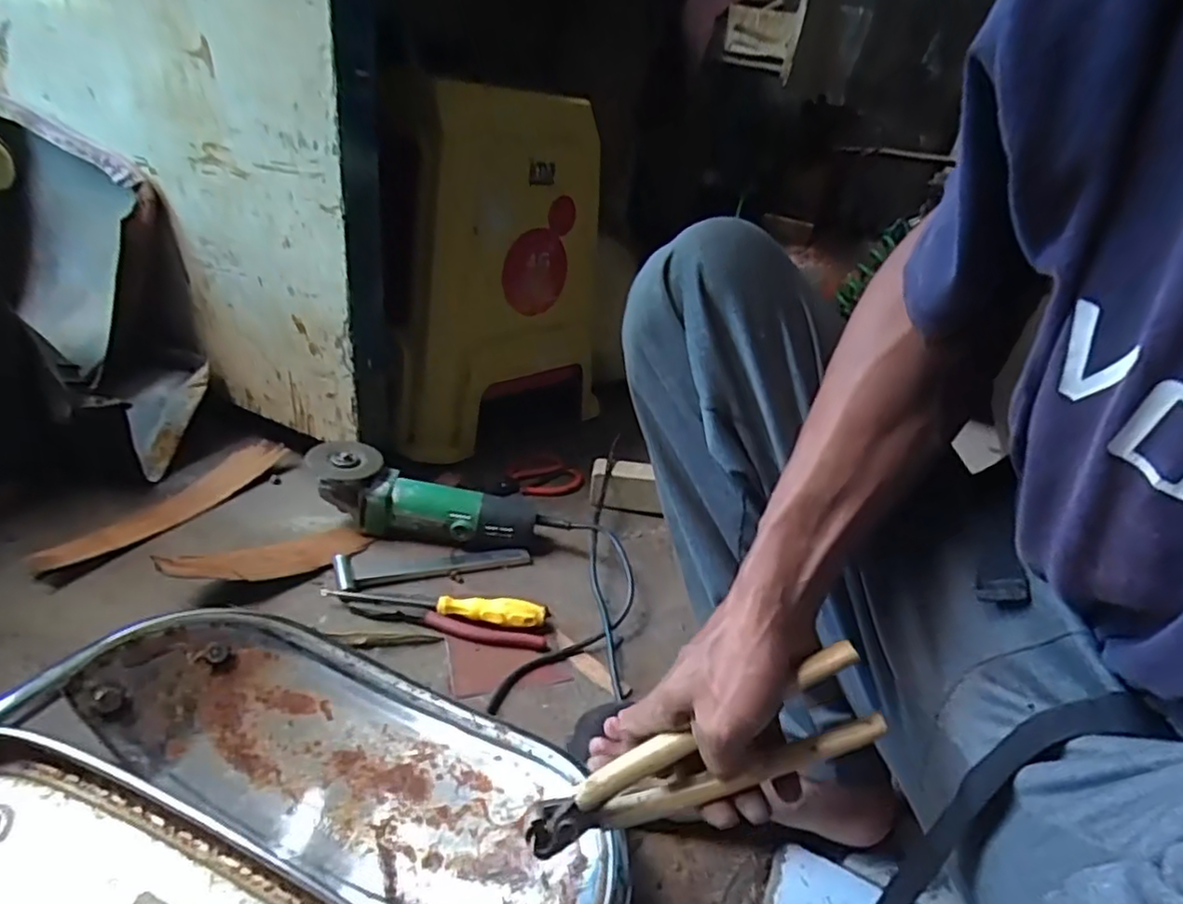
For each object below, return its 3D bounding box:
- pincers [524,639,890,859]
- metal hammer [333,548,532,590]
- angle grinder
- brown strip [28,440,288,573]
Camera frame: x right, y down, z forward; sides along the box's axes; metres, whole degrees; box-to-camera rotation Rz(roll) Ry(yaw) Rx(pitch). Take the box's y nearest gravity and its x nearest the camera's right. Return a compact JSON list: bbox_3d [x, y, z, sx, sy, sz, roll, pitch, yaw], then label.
[{"bbox_3d":[0.060,0.181,0.388,0.216,0.060,0.024,-25,32,5],"label":"pincers"},{"bbox_3d":[-0.169,0.125,0.732,0.211,0.027,0.044,-5,32,-20],"label":"metal hammer"},{"bbox_3d":[-0.182,0.066,0.777,0.296,0.076,0.071,17,29,-10],"label":"angle grinder"},{"bbox_3d":[-0.482,0.053,0.761,0.054,0.023,0.301,17,32,16],"label":"brown strip"}]

